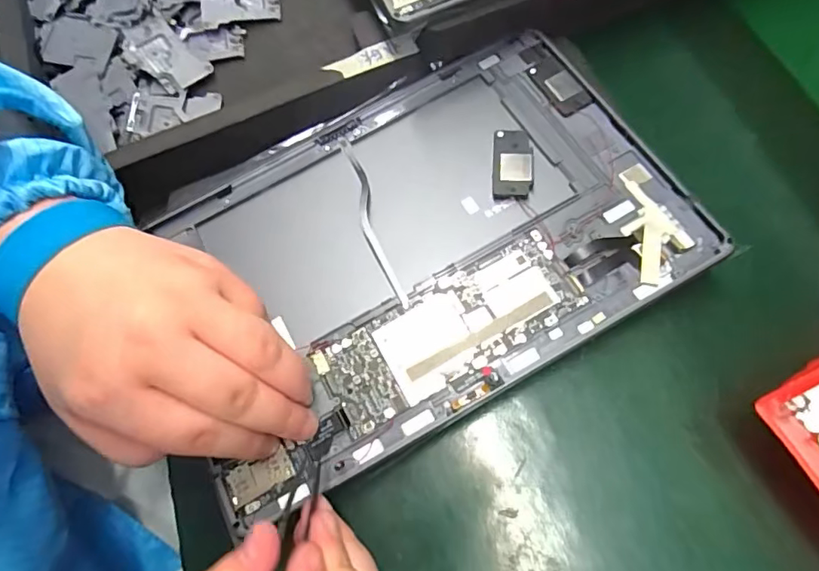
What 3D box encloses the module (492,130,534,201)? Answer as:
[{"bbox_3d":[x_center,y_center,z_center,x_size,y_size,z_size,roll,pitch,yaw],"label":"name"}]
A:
[{"bbox_3d":[0.053,-0.063,0.272,0.020,0.004,0.040,6,70,4],"label":"module"}]

